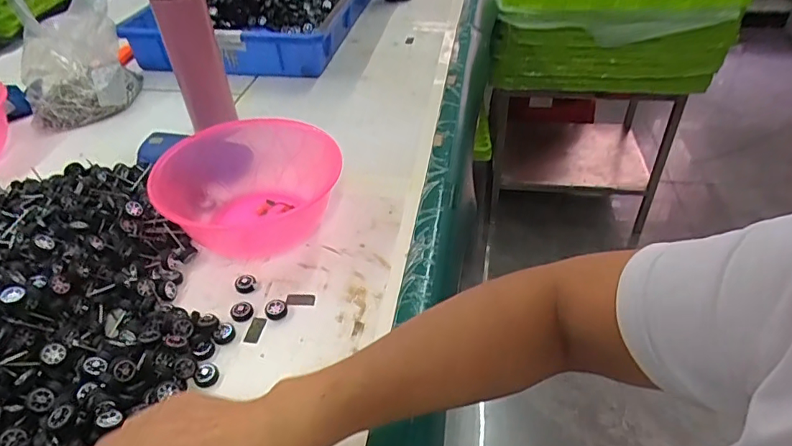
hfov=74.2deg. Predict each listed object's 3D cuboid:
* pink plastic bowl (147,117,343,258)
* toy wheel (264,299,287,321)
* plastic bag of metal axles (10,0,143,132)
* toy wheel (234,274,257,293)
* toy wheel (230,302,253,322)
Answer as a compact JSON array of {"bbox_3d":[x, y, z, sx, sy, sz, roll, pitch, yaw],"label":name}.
[{"bbox_3d":[-0.172,-0.046,0.598,0.193,0.074,0.186,-1,41,1],"label":"pink plastic bowl"},{"bbox_3d":[-0.113,0.082,0.494,0.020,0.007,0.021,-1,41,1],"label":"toy wheel"},{"bbox_3d":[-0.508,-0.263,0.819,0.158,0.140,0.179,-23,45,-23],"label":"plastic bag of metal axles"},{"bbox_3d":[-0.150,0.059,0.522,0.019,0.008,0.021,0,41,2],"label":"toy wheel"},{"bbox_3d":[-0.145,0.084,0.494,0.020,0.007,0.021,-1,41,1],"label":"toy wheel"}]

